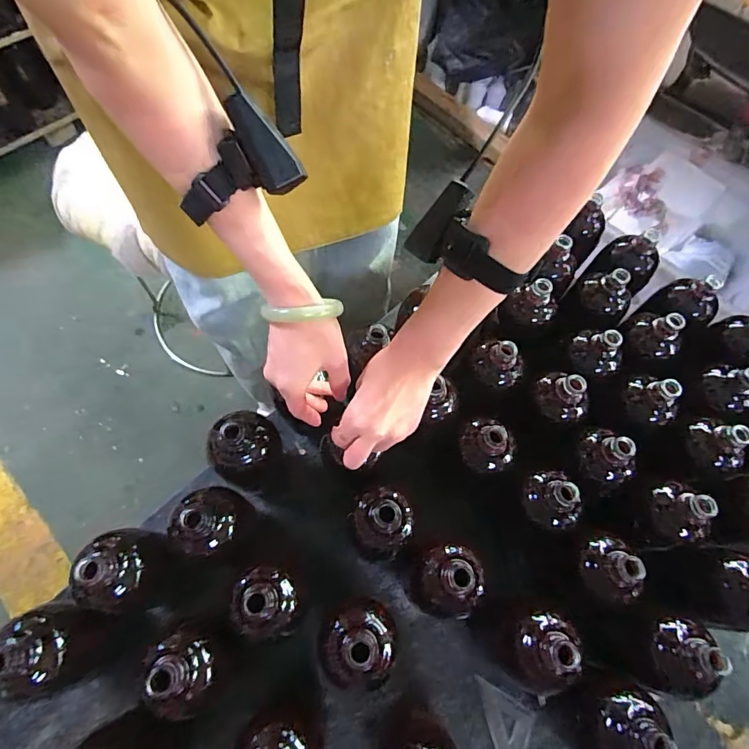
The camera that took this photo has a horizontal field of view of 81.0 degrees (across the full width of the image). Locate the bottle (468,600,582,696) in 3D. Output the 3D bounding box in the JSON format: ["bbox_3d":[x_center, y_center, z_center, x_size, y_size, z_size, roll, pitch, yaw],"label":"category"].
[{"bbox_3d":[0.167,0.302,0.497,0.066,0.203,0.069,1,68,-2],"label":"bottle"}]

